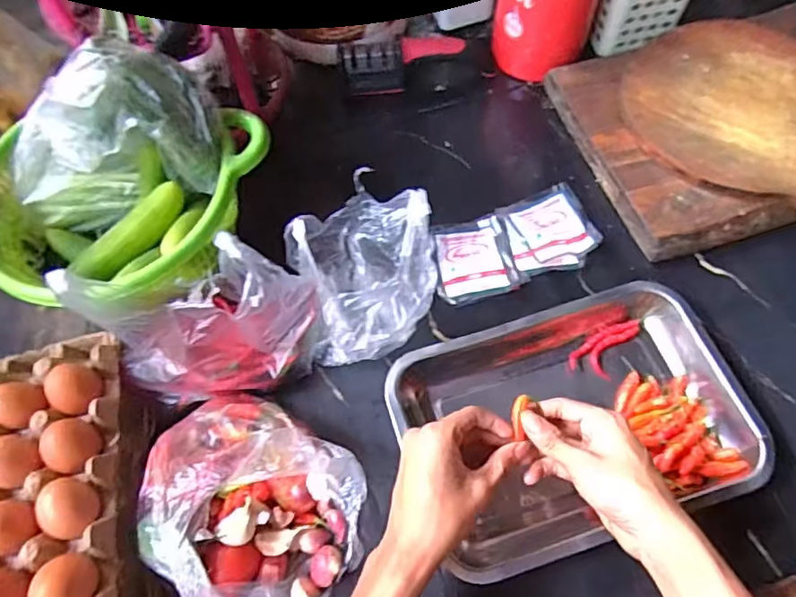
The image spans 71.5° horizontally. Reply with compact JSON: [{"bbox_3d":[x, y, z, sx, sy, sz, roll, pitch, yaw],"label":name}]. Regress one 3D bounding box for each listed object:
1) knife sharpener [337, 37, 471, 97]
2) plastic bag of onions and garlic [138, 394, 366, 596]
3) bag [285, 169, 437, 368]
[{"bbox_3d":[0.010,-0.300,0.714,0.159,0.048,0.046,-1,63,2],"label":"knife sharpener"},{"bbox_3d":[-0.123,0.167,0.454,0.180,0.105,0.152,36,70,18],"label":"plastic bag of onions and garlic"},{"bbox_3d":[-0.031,-0.026,0.525,0.125,0.139,0.145,-14,64,-4],"label":"bag"}]

